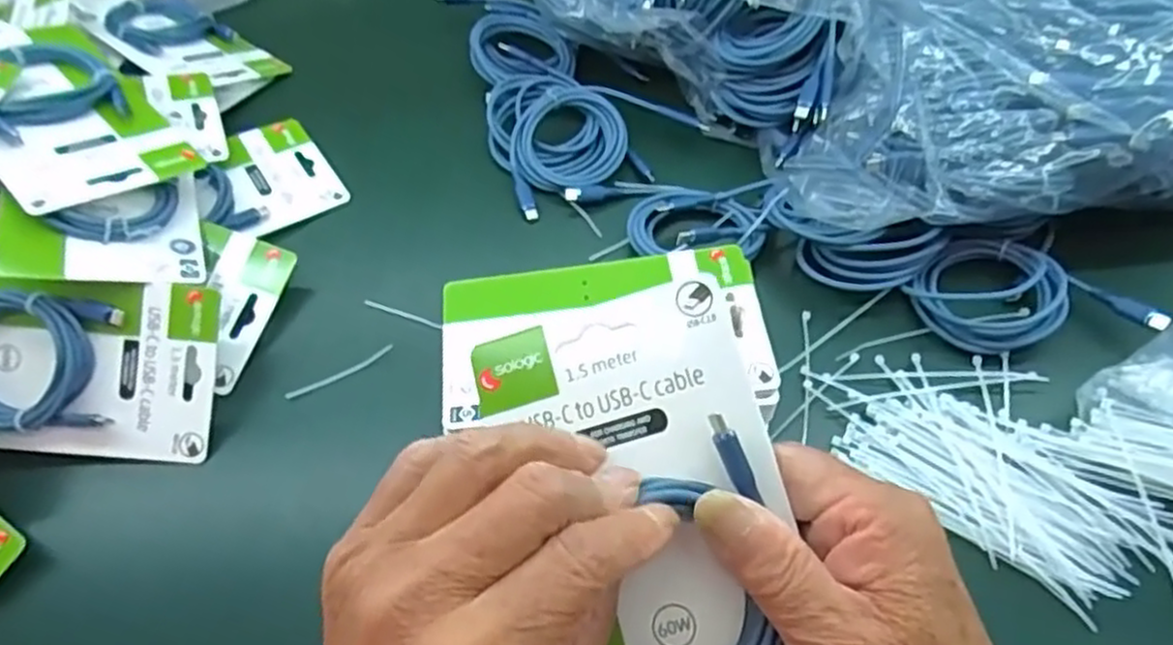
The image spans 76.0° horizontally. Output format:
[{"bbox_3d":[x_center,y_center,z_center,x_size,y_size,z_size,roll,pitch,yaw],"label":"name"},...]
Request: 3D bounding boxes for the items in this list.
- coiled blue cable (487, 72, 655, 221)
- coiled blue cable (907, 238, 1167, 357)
[{"bbox_3d":[-0.023,-0.136,0.535,0.089,0.024,0.125,-22,57,-10],"label":"coiled blue cable"},{"bbox_3d":[0.251,-0.023,0.430,0.119,0.025,0.073,-5,56,1],"label":"coiled blue cable"}]

